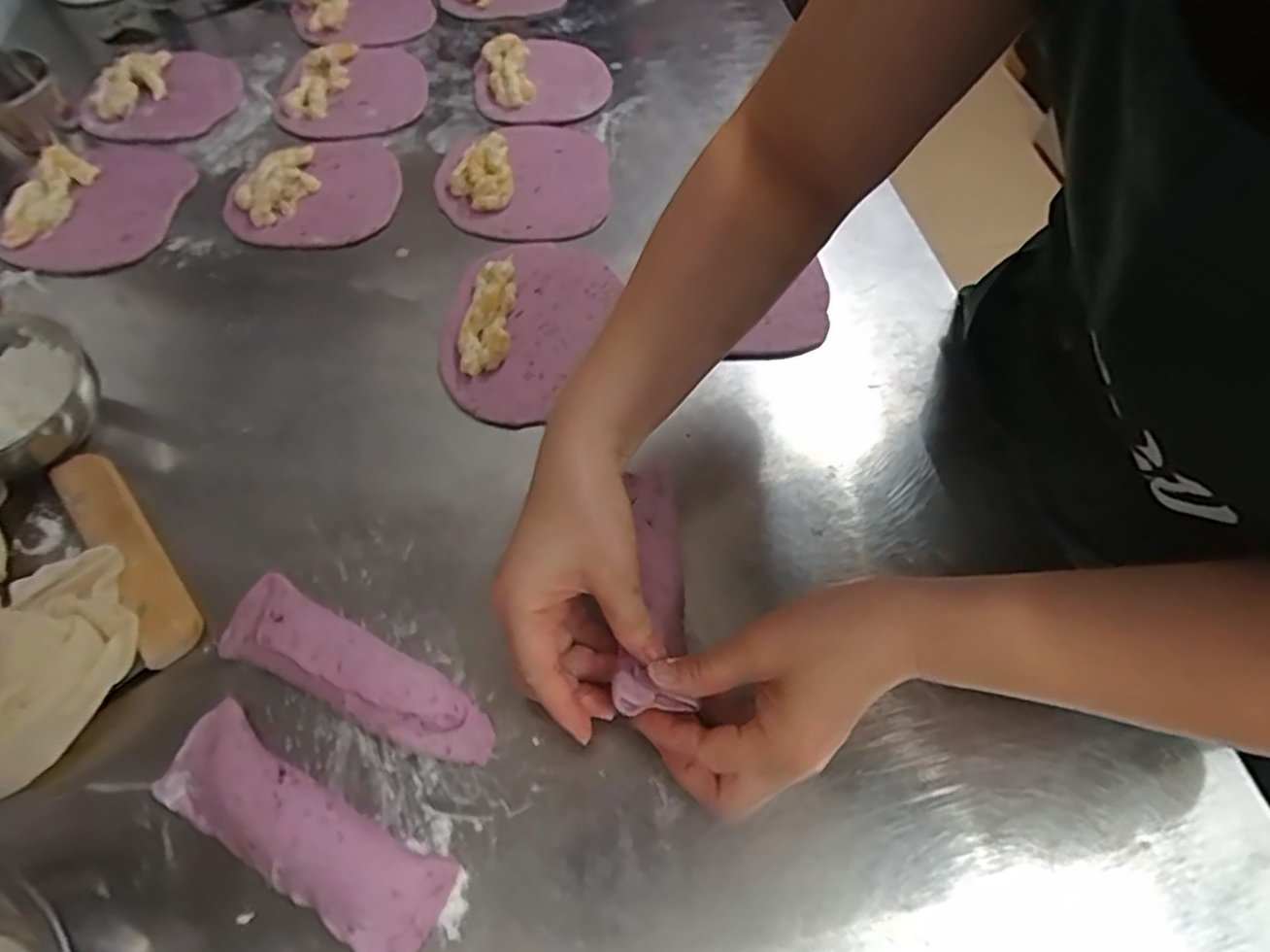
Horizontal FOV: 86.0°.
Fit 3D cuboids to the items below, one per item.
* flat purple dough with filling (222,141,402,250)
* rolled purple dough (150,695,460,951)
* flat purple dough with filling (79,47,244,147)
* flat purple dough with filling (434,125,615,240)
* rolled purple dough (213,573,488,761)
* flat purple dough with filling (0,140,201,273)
[{"bbox_3d":[-0.264,-0.238,0.555,0.133,0.030,0.122,-15,60,-11],"label":"flat purple dough with filling"},{"bbox_3d":[-0.155,0.162,0.314,0.149,0.032,0.045,27,61,14],"label":"rolled purple dough"},{"bbox_3d":[-0.427,-0.355,0.623,0.098,0.031,0.136,22,60,11],"label":"flat purple dough with filling"},{"bbox_3d":[-0.093,-0.254,0.573,0.141,0.020,0.140,-4,59,-5],"label":"flat purple dough with filling"},{"bbox_3d":[-0.145,0.101,0.353,0.155,0.032,0.041,24,60,12],"label":"rolled purple dough"},{"bbox_3d":[-0.429,-0.221,0.542,0.112,0.029,0.141,5,58,1],"label":"flat purple dough with filling"}]

